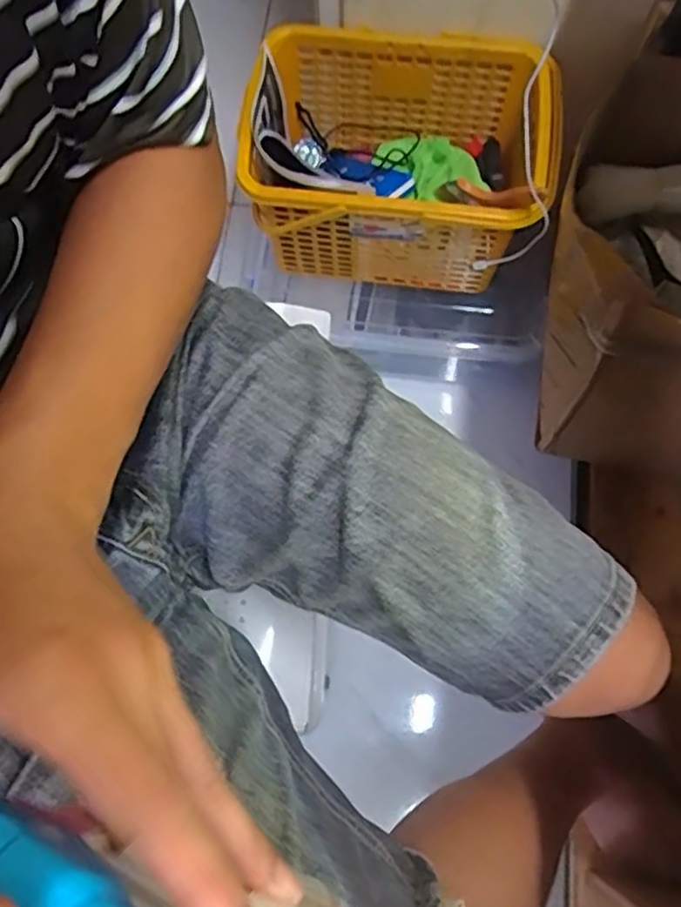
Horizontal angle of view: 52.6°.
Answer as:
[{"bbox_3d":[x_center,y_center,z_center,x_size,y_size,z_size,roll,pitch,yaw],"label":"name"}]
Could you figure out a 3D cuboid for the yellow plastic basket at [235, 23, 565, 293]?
[{"bbox_3d":[0.079,-0.359,0.880,0.353,0.198,0.247,10,72,5],"label":"yellow plastic basket"}]

